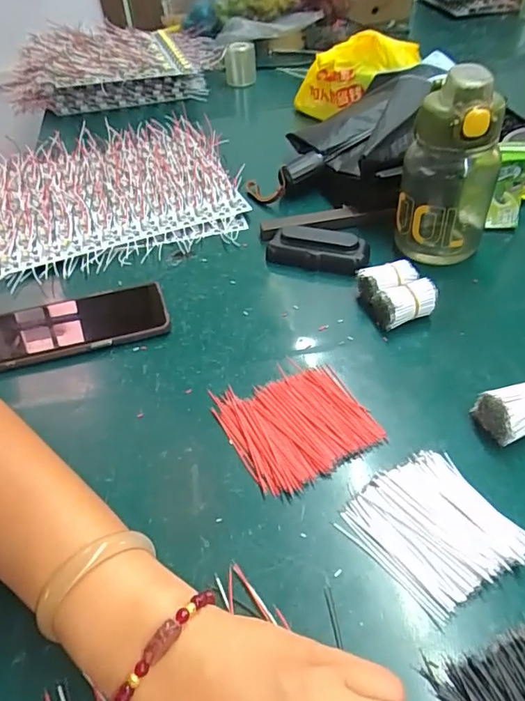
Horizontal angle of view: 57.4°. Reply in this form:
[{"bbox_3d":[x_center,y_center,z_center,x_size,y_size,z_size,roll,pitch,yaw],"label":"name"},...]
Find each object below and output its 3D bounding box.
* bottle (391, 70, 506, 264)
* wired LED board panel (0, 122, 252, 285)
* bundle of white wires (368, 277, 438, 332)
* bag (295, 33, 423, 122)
[{"bbox_3d":[0.185,-0.179,0.468,0.085,0.177,0.104,16,48,18],"label":"bottle"},{"bbox_3d":[-0.198,-0.215,0.635,0.306,0.033,0.312,-14,46,-10],"label":"wired LED board panel"},{"bbox_3d":[0.129,-0.041,0.437,0.054,0.032,0.029,-10,46,-6],"label":"bundle of white wires"},{"bbox_3d":[0.125,-0.411,0.717,0.194,0.084,0.055,-14,36,36],"label":"bag"}]

